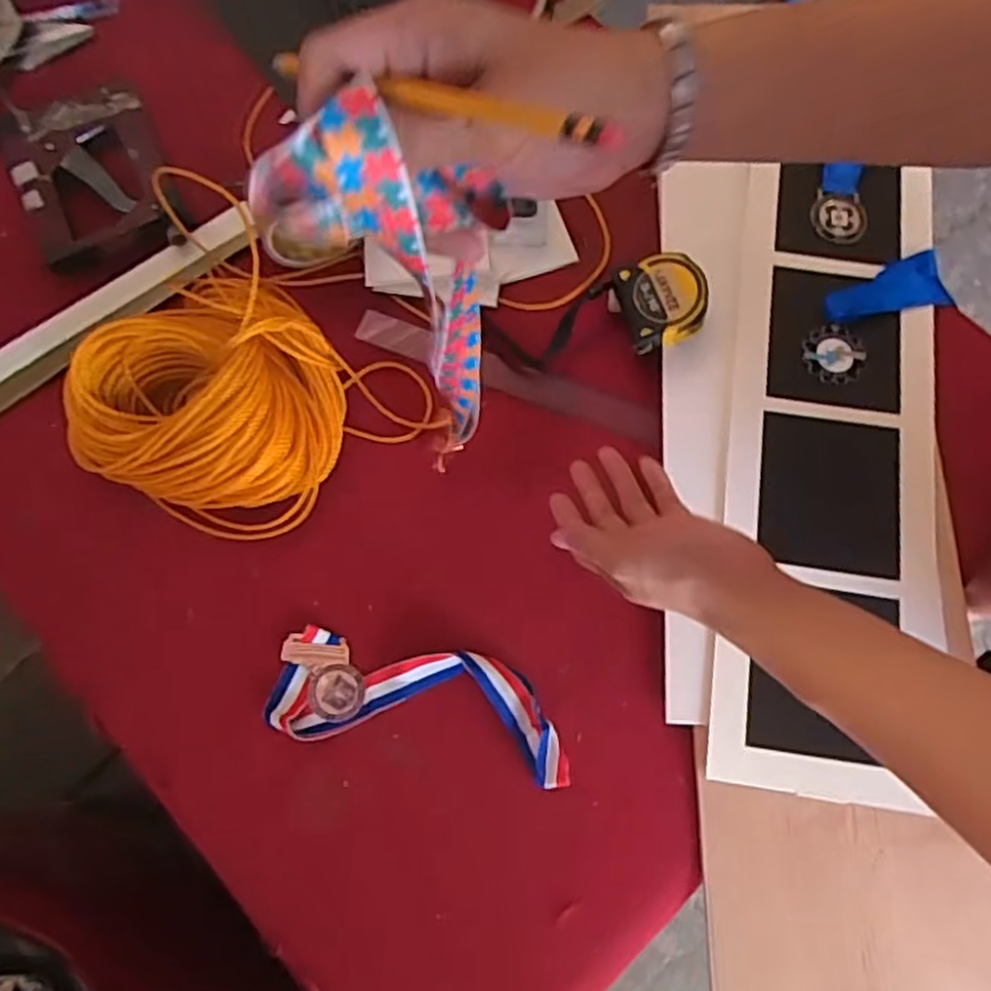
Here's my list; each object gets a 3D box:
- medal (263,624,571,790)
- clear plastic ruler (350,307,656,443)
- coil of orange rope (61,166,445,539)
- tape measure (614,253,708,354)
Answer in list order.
[{"bbox_3d":[-0.052,0.141,0.518,0.206,0.016,0.074,10,74,3],"label":"medal"},{"bbox_3d":[0.008,-0.094,0.596,0.251,0.005,0.028,21,75,7],"label":"clear plastic ruler"},{"bbox_3d":[-0.211,-0.095,0.558,0.253,0.085,0.214,38,78,11],"label":"coil of orange rope"},{"bbox_3d":[0.130,-0.148,0.583,0.059,0.043,0.063,-18,74,-4],"label":"tape measure"}]

